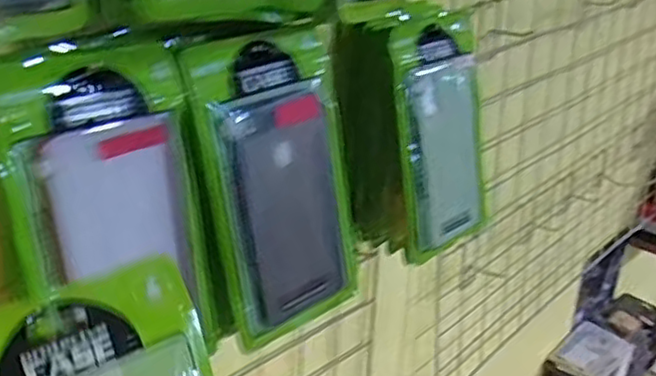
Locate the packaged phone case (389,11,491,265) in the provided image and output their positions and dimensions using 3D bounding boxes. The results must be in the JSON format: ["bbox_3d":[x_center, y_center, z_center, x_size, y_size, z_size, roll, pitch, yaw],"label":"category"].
[{"bbox_3d":[0.110,-0.048,0.627,0.117,0.209,0.017,-21,19,-36],"label":"packaged phone case"}]

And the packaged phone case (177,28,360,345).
[{"bbox_3d":[-0.030,-0.003,0.486,0.119,0.210,0.018,-23,22,-35],"label":"packaged phone case"}]

